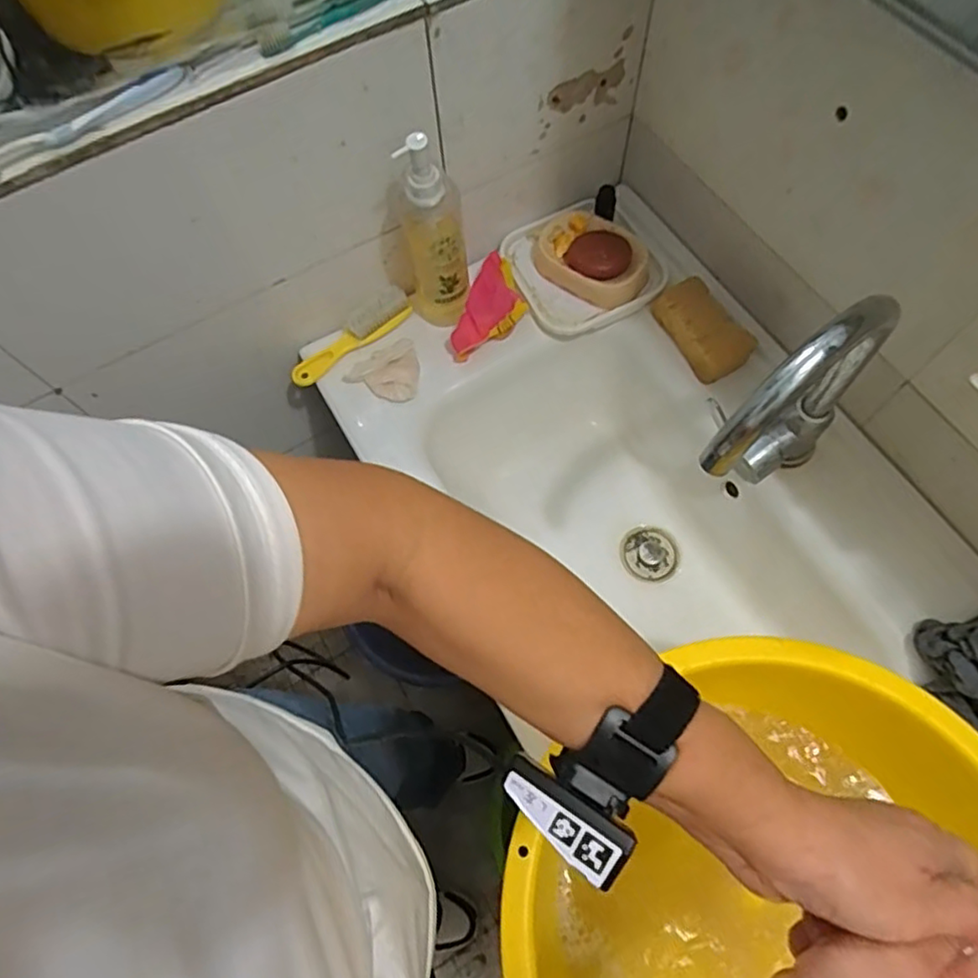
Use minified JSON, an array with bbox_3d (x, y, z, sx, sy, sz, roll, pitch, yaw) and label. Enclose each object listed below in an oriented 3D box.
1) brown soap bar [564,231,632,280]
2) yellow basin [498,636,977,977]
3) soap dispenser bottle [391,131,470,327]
[{"bbox_3d":[0.128,-0.275,0.746,0.072,0.019,0.058,2,68,4],"label":"brown soap bar"},{"bbox_3d":[0.217,0.314,0.458,0.348,0.126,0.346,-1,67,3],"label":"yellow basin"},{"bbox_3d":[-0.060,-0.254,0.669,0.067,0.258,0.066,-10,67,-1],"label":"soap dispenser bottle"}]

